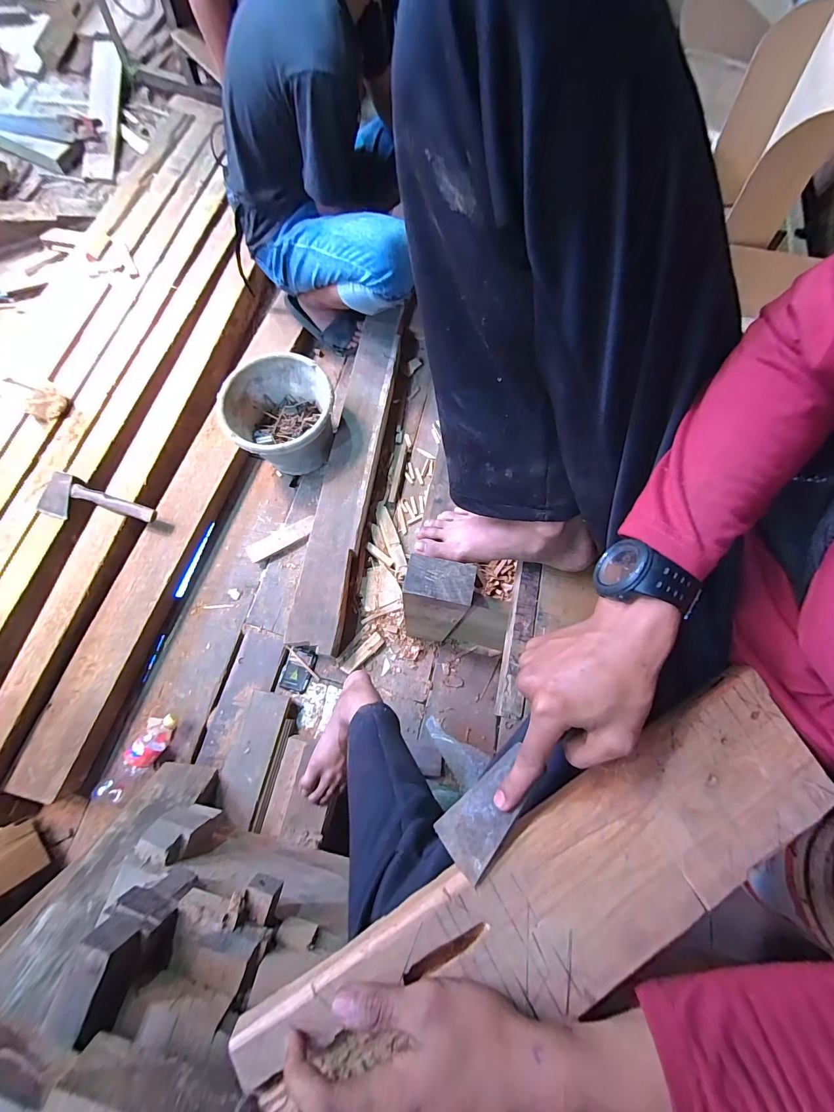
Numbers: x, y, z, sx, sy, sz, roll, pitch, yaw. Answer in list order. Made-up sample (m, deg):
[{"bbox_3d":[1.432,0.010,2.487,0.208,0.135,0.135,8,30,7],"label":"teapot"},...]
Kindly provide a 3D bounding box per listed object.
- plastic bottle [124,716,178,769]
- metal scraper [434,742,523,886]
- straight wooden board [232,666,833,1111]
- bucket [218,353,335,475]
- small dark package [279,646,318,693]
[{"bbox_3d":[-0.580,0.401,0.852,0.062,0.078,0.106,17,74,3],"label":"plastic bottle"},{"bbox_3d":[0.056,0.193,0.298,0.089,0.008,0.044,-49,52,-2],"label":"metal scraper"},{"bbox_3d":[0.109,0.245,0.289,0.456,0.015,0.133,-23,76,-9],"label":"straight wooden board"},{"bbox_3d":[-0.351,-0.357,1.043,0.268,0.192,0.259,0,74,-2],"label":"bucket"},{"bbox_3d":[-0.288,0.275,0.943,0.066,0.013,0.103,14,74,2],"label":"small dark package"}]

